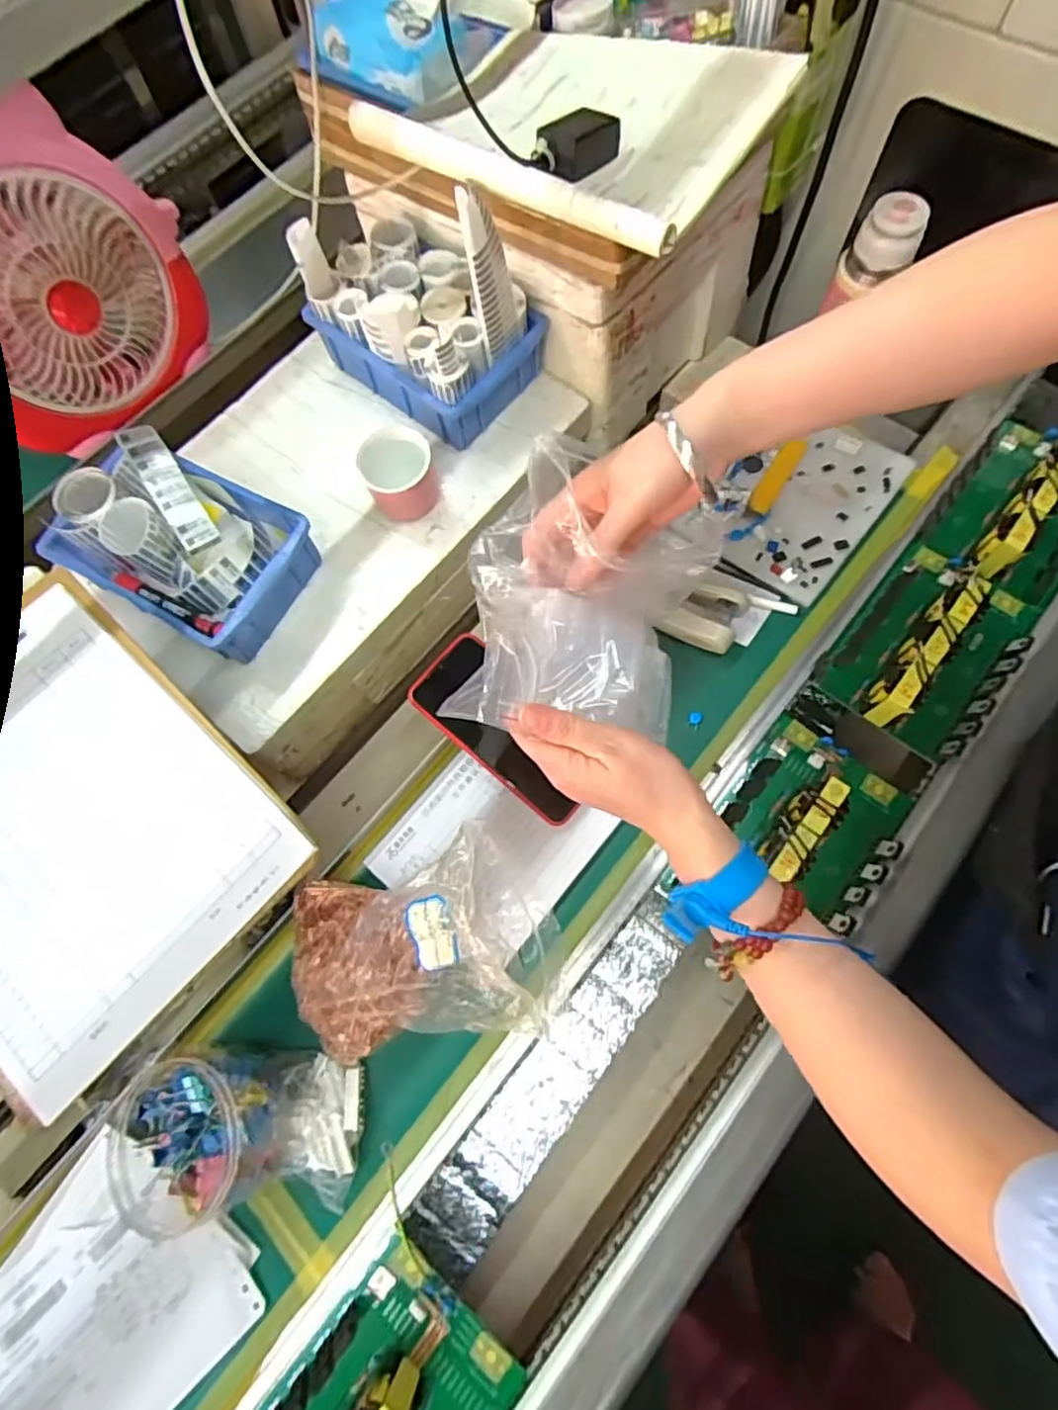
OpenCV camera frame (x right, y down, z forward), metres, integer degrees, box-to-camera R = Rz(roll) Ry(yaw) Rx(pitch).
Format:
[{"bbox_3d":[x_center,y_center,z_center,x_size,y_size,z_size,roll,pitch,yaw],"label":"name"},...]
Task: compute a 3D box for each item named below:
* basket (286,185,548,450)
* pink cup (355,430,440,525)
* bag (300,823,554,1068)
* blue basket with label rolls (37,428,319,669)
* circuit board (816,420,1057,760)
[{"bbox_3d":[-0.094,-0.355,0.549,0.182,0.176,0.126,39,77,14],"label":"basket"},{"bbox_3d":[-0.114,-0.203,0.562,0.061,0.055,0.063,-14,71,-2],"label":"pink cup"},{"bbox_3d":[-0.078,0.162,0.427,0.170,0.110,0.122,-12,71,-2],"label":"bag"},{"bbox_3d":[-0.283,-0.131,0.529,0.169,0.085,0.127,27,75,11],"label":"blue basket with label rolls"},{"bbox_3d":[0.400,-0.122,0.548,0.120,0.053,0.349,39,77,14],"label":"circuit board"}]

